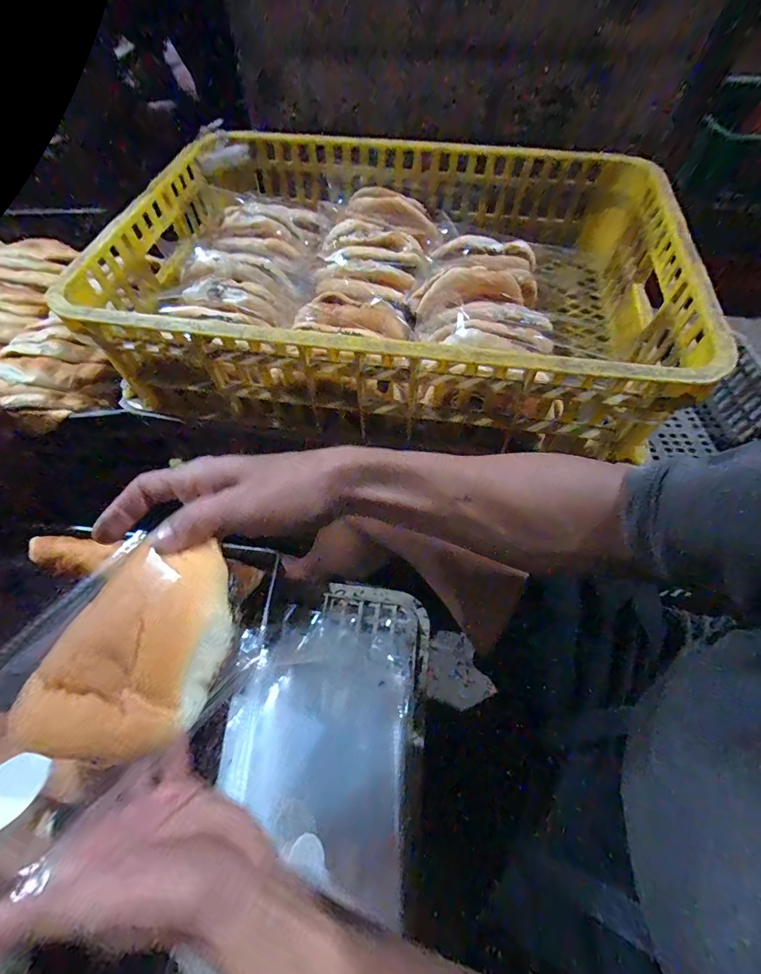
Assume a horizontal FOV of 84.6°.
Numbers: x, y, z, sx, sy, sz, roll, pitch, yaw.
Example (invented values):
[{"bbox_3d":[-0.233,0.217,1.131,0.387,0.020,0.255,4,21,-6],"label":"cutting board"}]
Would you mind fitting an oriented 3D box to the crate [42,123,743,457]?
[{"bbox_3d":[0.013,-0.250,0.491,0.583,0.124,0.404,8,58,5],"label":"crate"}]

